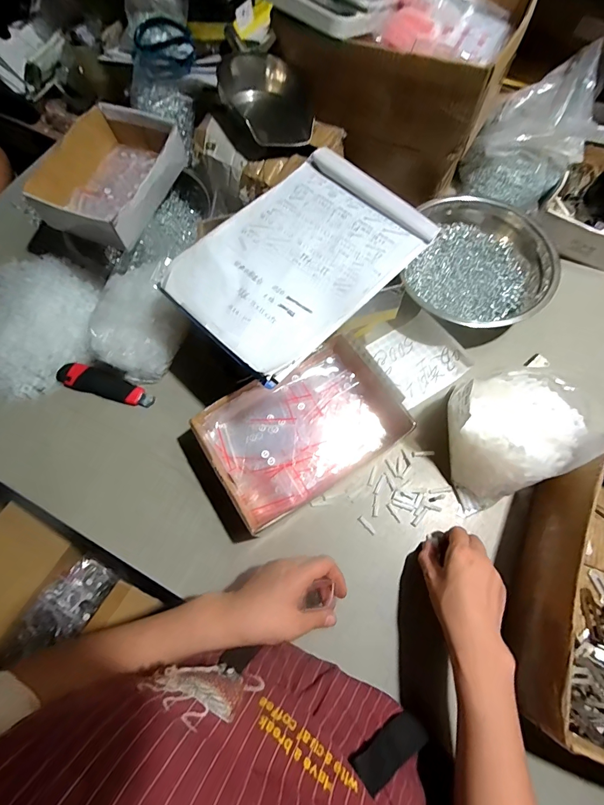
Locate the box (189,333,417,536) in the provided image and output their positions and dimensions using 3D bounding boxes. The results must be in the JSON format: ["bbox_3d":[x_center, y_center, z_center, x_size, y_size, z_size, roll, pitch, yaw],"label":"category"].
[{"bbox_3d":[-0.001,0.038,0.519,0.256,0.071,0.178,-32,71,-10],"label":"box"}]

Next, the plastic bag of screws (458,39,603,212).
[{"bbox_3d":[0.396,-0.465,0.632,0.169,0.142,0.199,32,74,13],"label":"plastic bag of screws"}]

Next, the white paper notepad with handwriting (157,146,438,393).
[{"bbox_3d":[-0.004,-0.188,0.473,0.306,0.012,0.215,-43,74,-13],"label":"white paper notepad with handwriting"}]

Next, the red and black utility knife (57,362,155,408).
[{"bbox_3d":[-0.307,-0.028,0.577,0.155,0.018,0.039,14,71,7],"label":"red and black utility knife"}]

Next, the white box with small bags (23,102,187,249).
[{"bbox_3d":[-0.313,-0.381,0.619,0.174,0.066,0.244,21,72,10],"label":"white box with small bags"}]

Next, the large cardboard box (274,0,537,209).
[{"bbox_3d":[0.161,-0.540,0.629,0.326,0.218,0.271,26,72,11],"label":"large cardboard box"}]

